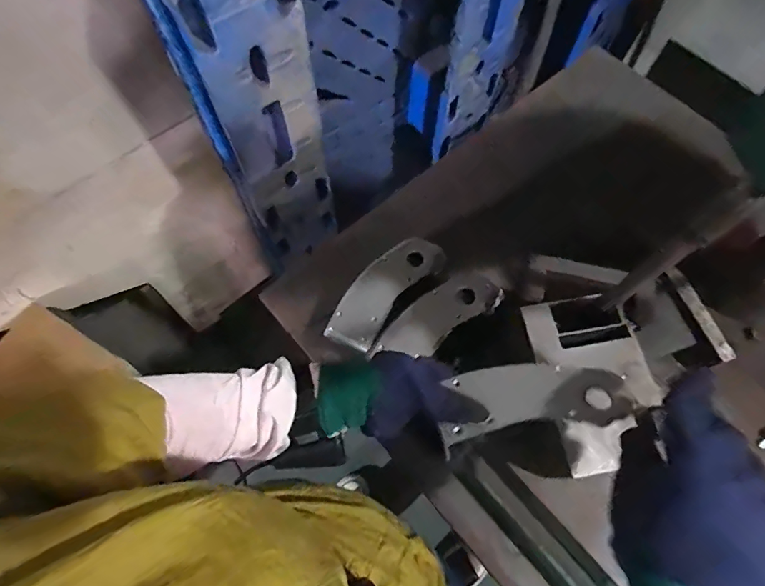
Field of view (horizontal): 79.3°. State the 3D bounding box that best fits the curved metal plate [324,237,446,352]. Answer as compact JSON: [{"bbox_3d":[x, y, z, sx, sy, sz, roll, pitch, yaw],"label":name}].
[{"bbox_3d":[0.003,-0.007,0.607,0.072,0.033,0.182,37,73,14],"label":"curved metal plate"}]

